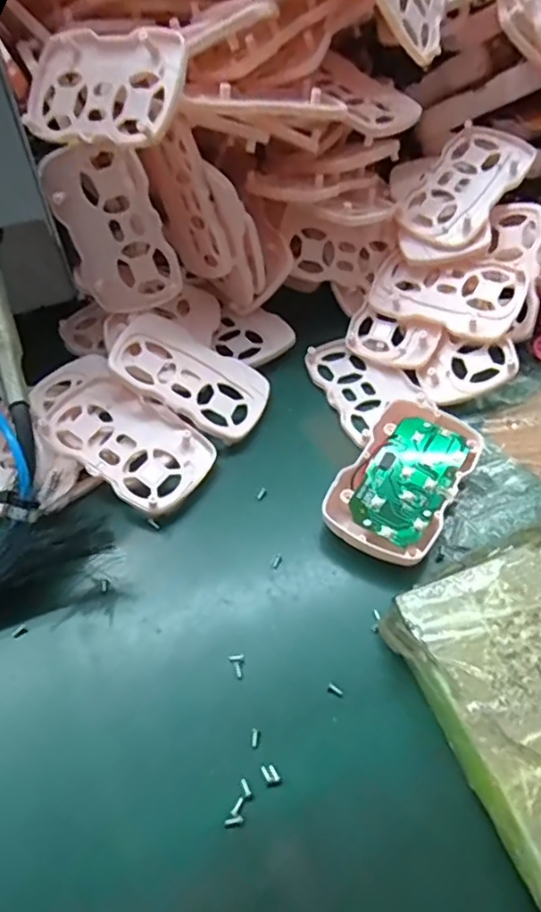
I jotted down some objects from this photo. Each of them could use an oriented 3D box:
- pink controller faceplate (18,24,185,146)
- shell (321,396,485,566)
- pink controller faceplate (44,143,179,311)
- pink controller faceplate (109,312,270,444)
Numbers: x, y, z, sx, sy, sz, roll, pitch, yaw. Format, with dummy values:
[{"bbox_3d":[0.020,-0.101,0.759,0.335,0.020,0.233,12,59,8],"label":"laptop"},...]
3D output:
[{"bbox_3d":[-0.083,-0.179,0.287,0.086,0.009,0.051,18,96,21],"label":"pink controller faceplate"},{"bbox_3d":[0.070,0.010,0.304,0.053,0.021,0.105,28,57,19],"label":"shell"},{"bbox_3d":[-0.086,-0.120,0.319,0.056,0.088,0.009,-11,34,10],"label":"pink controller faceplate"},{"bbox_3d":[-0.044,-0.046,0.334,0.088,0.004,0.054,31,56,-5],"label":"pink controller faceplate"}]

